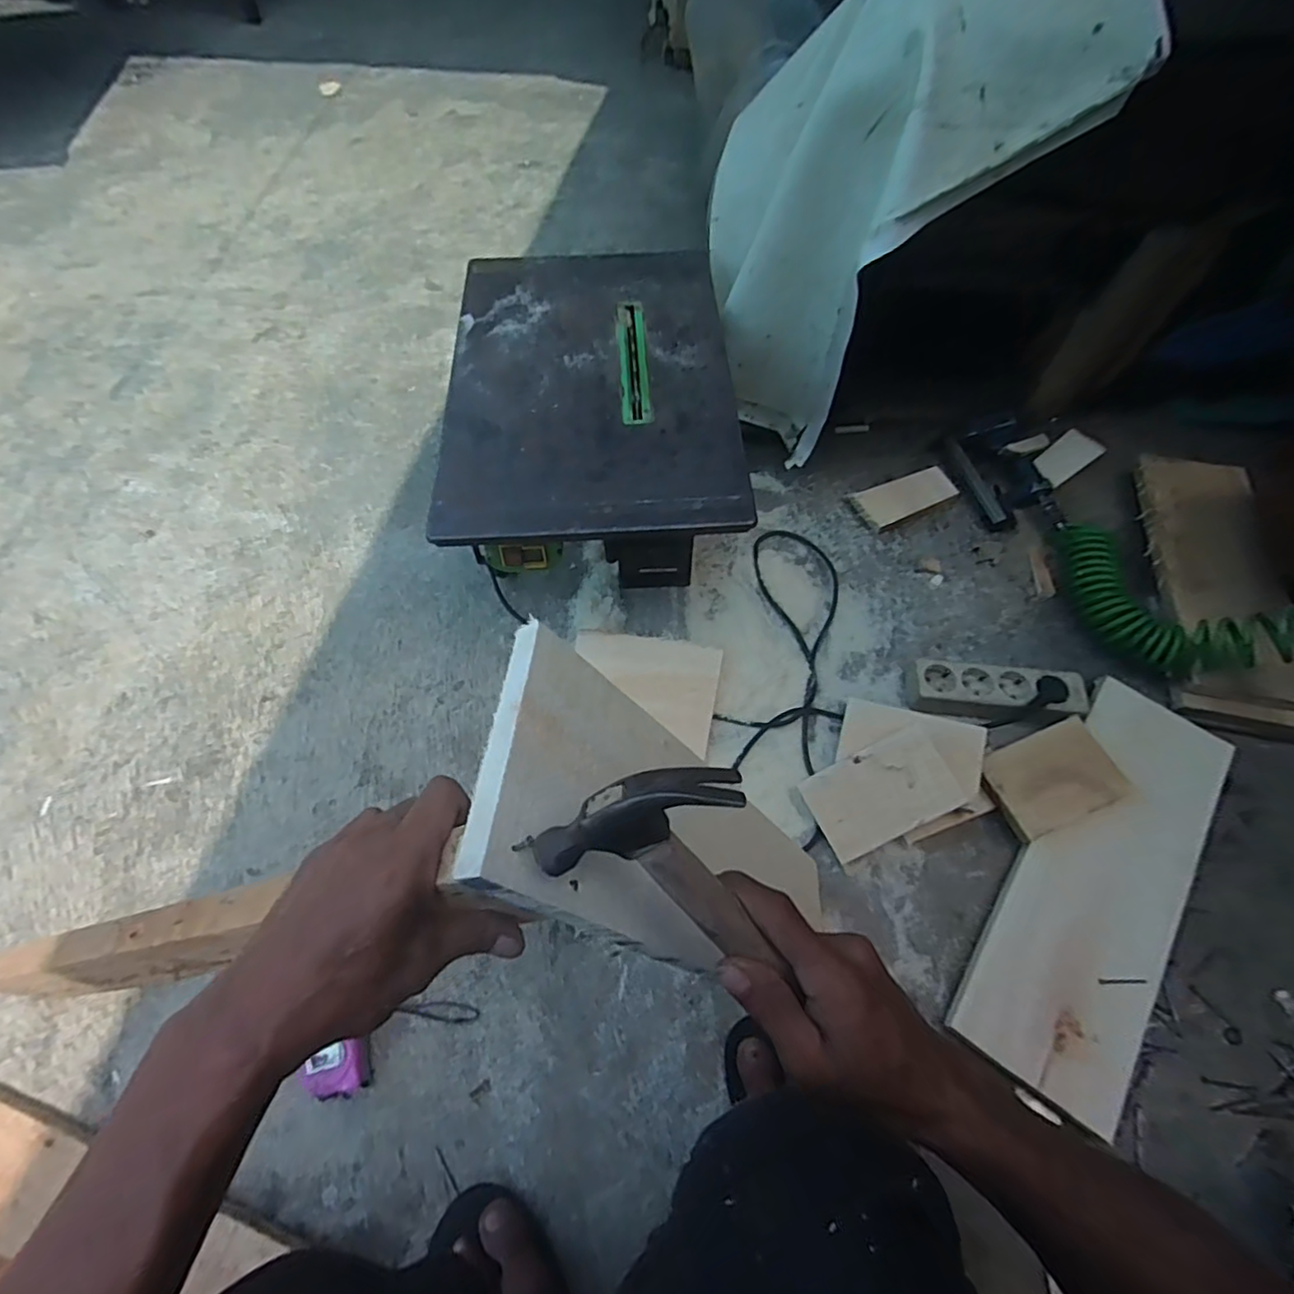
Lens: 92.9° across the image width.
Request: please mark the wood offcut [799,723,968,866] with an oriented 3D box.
[{"bbox_3d":[0.259,0.162,0.680,0.150,0.013,0.095,-30,74,7],"label":"wood offcut"}]

